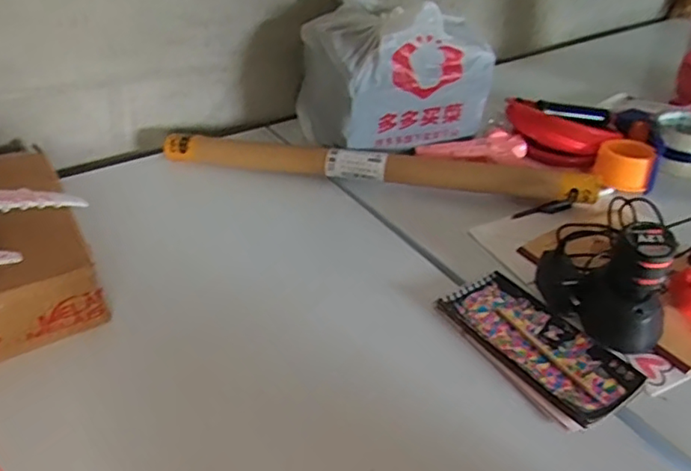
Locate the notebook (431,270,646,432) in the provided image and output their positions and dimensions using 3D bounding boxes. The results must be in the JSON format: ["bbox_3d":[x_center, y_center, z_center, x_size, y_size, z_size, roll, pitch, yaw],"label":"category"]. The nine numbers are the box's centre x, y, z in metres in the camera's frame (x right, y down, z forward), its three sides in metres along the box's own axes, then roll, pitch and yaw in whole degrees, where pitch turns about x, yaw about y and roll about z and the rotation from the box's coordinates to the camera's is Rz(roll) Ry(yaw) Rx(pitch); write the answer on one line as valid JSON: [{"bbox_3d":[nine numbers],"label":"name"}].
[{"bbox_3d":[0.170,0.098,0.553,0.095,0.012,0.178,-23,42,-29],"label":"notebook"}]

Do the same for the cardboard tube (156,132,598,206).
[{"bbox_3d":[0.030,-0.089,0.772,0.560,0.046,0.046,9,37,11],"label":"cardboard tube"}]

